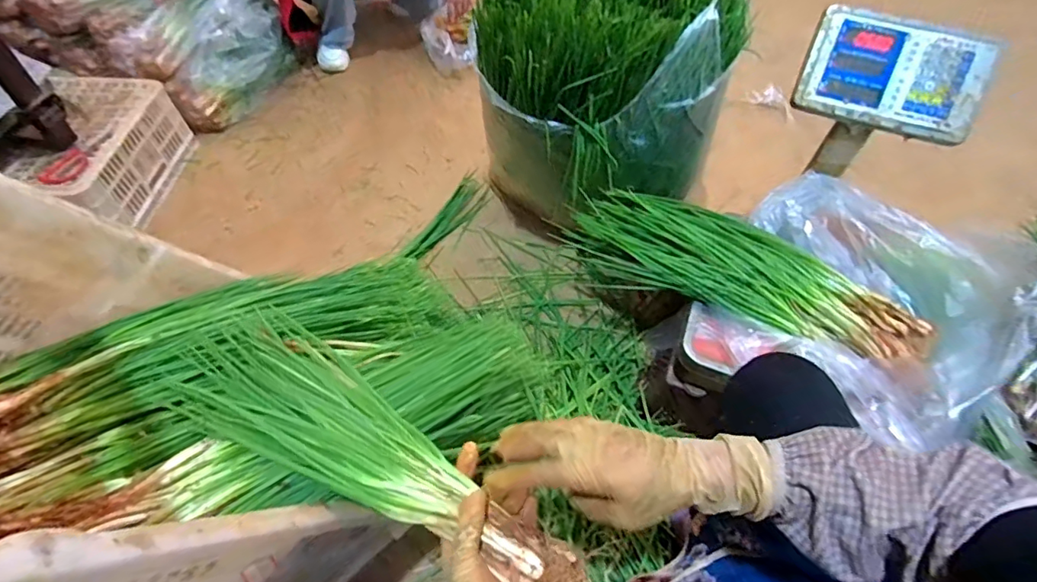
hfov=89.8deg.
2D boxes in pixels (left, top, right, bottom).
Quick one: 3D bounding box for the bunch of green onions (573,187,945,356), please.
[{"bbox_3d":[0.348,-0.031,0.849,0.548,0.083,0.182,28,59,18],"label":"bunch of green onions"}]

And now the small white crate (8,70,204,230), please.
[{"bbox_3d":[-0.993,-0.314,1.236,0.236,0.179,0.394,-1,54,-1],"label":"small white crate"}]

